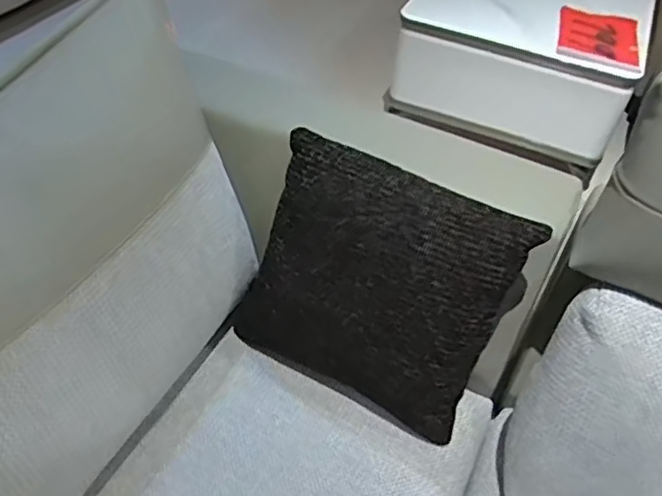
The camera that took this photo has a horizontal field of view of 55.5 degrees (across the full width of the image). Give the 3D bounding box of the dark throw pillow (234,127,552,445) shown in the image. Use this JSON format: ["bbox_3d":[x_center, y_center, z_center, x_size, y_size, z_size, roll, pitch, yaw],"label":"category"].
[{"bbox_3d":[0.069,0.075,1.019,0.425,0.403,0.134,19,23,5],"label":"dark throw pillow"}]

